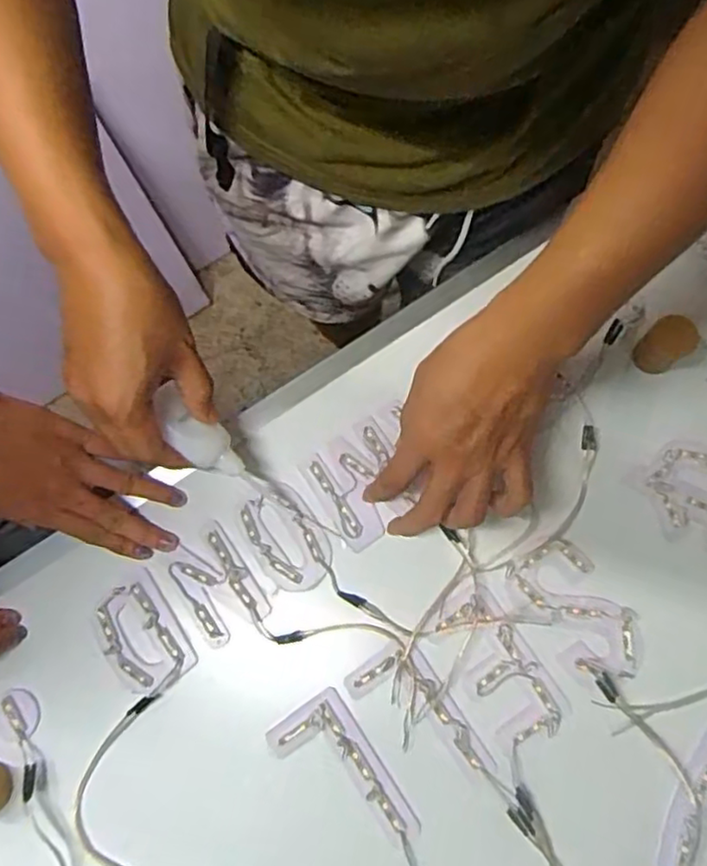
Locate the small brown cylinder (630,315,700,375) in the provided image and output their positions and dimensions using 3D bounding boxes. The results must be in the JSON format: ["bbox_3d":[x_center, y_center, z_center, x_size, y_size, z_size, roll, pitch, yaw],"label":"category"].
[{"bbox_3d":[0.240,-0.068,0.500,0.031,0.038,0.037,40,80,10],"label":"small brown cylinder"}]

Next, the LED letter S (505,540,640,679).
[{"bbox_3d":[0.161,0.128,0.469,0.059,0.004,0.106,-37,78,-7],"label":"LED letter S"}]

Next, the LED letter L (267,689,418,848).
[{"bbox_3d":[-0.008,0.238,0.447,0.058,0.008,0.109,-35,78,-7],"label":"LED letter L"}]

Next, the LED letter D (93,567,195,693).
[{"bbox_3d":[-0.156,0.148,0.474,0.055,0.006,0.079,-34,77,-7],"label":"LED letter D"}]

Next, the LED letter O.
[{"bbox_3d":[-0.050,0.081,0.491,0.055,0.007,0.076,-30,77,-6],"label":"LED letter O"}]

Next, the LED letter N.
[{"bbox_3d":[-0.103,0.113,0.484,0.051,0.011,0.078,-33,77,-7],"label":"LED letter N"}]

